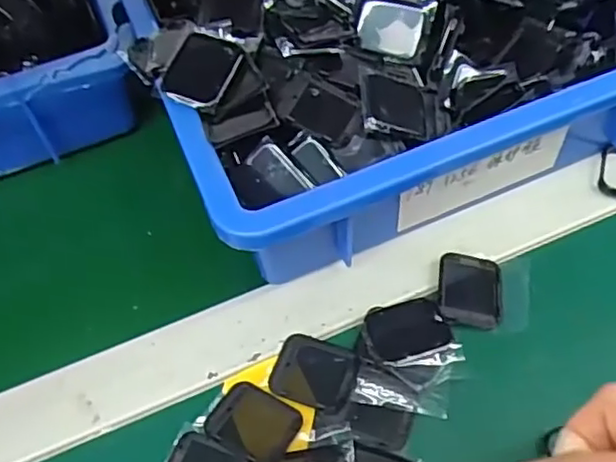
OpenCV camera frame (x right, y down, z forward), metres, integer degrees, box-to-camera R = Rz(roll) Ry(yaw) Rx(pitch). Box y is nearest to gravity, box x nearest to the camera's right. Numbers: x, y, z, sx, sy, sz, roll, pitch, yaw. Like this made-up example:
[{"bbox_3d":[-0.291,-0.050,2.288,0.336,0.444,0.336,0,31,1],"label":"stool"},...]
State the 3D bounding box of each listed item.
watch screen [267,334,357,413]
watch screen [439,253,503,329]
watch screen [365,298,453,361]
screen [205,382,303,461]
[{"bbox_3d":[0.003,0.068,0.312,0.039,0.004,0.031,16,60,15],"label":"watch screen"},{"bbox_3d":[0.084,0.030,0.331,0.032,0.007,0.039,5,58,8],"label":"watch screen"},{"bbox_3d":[0.050,0.049,0.319,0.038,0.004,0.029,-20,58,-8],"label":"watch screen"},{"bbox_3d":[-0.025,0.090,0.300,0.040,0.004,0.031,24,62,18],"label":"screen"}]

